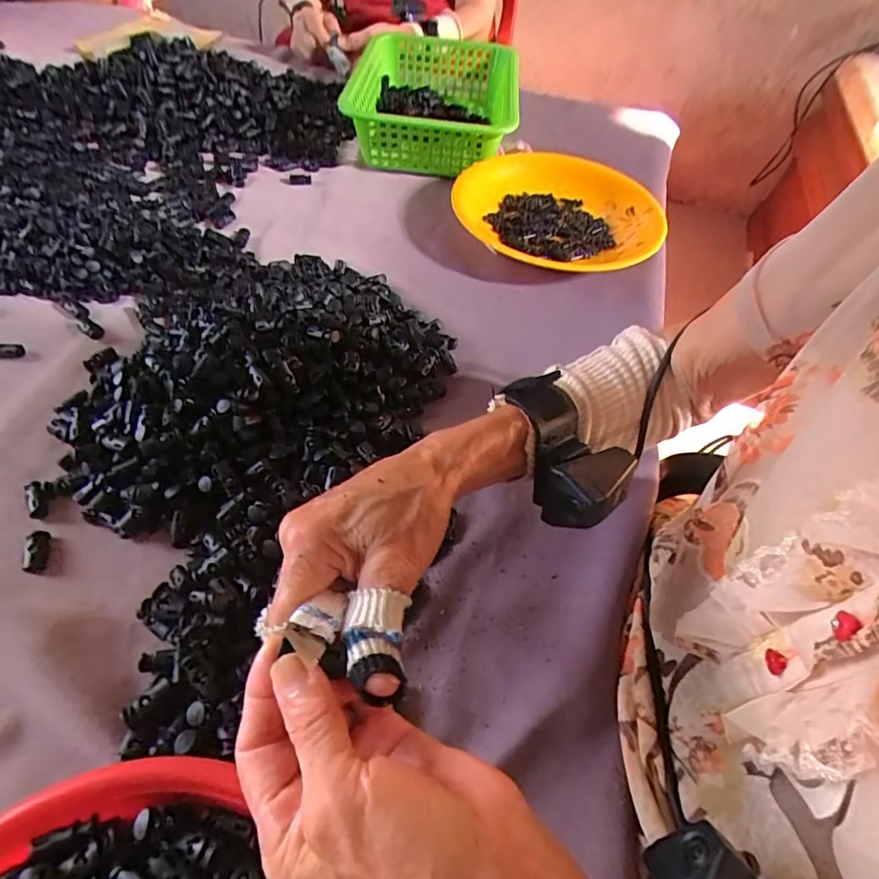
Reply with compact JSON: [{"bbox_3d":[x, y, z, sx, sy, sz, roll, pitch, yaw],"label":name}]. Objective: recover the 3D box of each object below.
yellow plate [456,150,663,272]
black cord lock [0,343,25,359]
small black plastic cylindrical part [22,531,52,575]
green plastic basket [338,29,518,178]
[{"bbox_3d":[0.139,-0.275,0.617,0.234,0.038,0.242,3,54,-3],"label":"yellow plate"},{"bbox_3d":[-0.382,-0.077,0.446,0.030,0.008,0.015,2,54,-4],"label":"black cord lock"},{"bbox_3d":[-0.271,0.073,0.341,0.014,0.009,0.033,-18,57,-17],"label":"small black plastic cylindrical part"},{"bbox_3d":[0.000,-0.494,0.740,0.218,0.085,0.354,8,54,1],"label":"green plastic basket"}]

